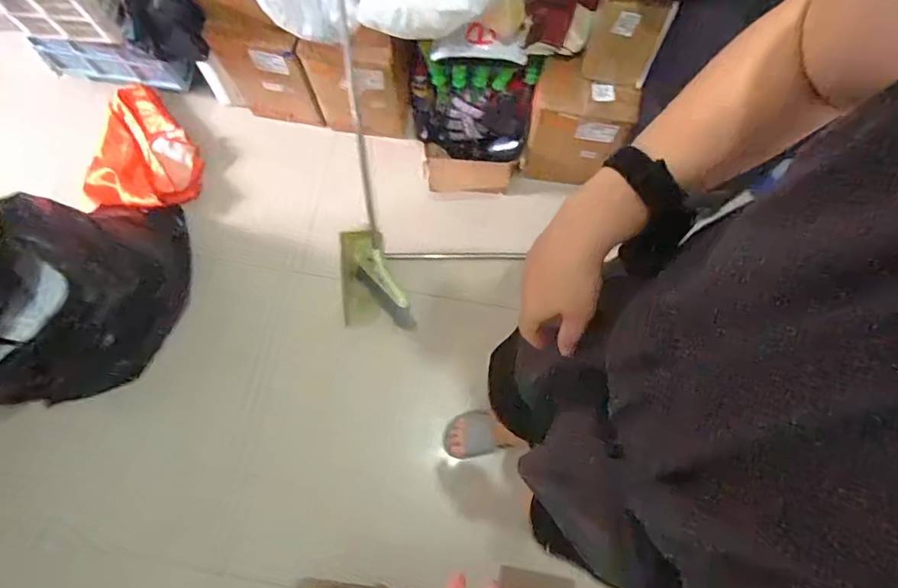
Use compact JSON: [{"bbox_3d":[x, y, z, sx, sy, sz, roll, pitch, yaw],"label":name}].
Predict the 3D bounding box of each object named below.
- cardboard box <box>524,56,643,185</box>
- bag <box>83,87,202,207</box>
[{"bbox_3d":[0.334,-0.450,1.406,0.235,0.393,0.143,9,76,2],"label":"cardboard box"},{"bbox_3d":[-0.937,-0.463,1.551,0.339,0.088,0.415,9,76,2],"label":"bag"}]

